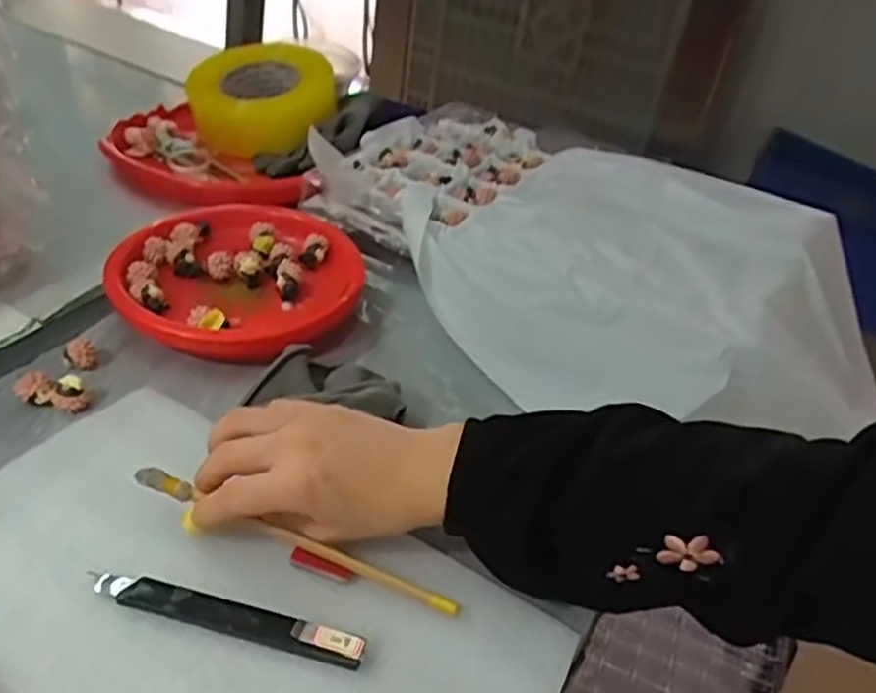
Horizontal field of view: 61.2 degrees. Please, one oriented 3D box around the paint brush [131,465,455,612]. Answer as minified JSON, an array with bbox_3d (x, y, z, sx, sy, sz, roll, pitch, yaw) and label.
[{"bbox_3d":[-0.075,0.100,0.387,0.182,0.008,0.009,21,36,6],"label":"paint brush"}]

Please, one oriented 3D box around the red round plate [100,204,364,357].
[{"bbox_3d":[-0.148,-0.050,0.564,0.172,0.044,0.172,5,35,-4],"label":"red round plate"}]

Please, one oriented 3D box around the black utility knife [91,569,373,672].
[{"bbox_3d":[-0.102,0.129,0.358,0.136,0.012,0.017,12,35,6],"label":"black utility knife"}]

